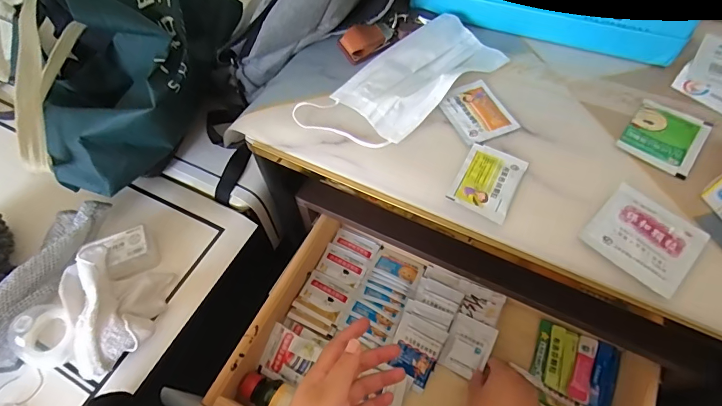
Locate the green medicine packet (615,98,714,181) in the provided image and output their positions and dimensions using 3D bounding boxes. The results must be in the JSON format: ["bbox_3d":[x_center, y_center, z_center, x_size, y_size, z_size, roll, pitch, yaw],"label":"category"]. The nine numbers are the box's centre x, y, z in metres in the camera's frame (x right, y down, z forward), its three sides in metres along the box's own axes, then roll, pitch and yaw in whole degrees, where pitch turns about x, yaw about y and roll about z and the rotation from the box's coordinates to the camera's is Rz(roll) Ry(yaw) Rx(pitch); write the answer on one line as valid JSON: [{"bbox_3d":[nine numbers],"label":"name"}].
[{"bbox_3d":[0.270,-0.060,0.360,0.059,0.004,0.073,34,66,21],"label":"green medicine packet"}]

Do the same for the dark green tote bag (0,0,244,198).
[{"bbox_3d":[-0.275,-0.160,0.487,0.181,0.215,0.292,4,59,5],"label":"dark green tote bag"}]

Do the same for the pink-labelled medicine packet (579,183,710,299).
[{"bbox_3d":[0.216,0.025,0.307,0.069,0.004,0.070,40,68,23],"label":"pink-labelled medicine packet"}]

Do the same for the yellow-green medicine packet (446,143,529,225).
[{"bbox_3d":[0.107,-0.020,0.341,0.048,0.004,0.067,25,63,17],"label":"yellow-green medicine packet"}]

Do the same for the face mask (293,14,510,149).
[{"bbox_3d":[0.046,-0.120,0.397,0.202,0.022,0.084,-39,65,-19],"label":"face mask"}]

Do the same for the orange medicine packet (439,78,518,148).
[{"bbox_3d":[0.109,-0.088,0.385,0.054,0.004,0.067,-21,60,-10],"label":"orange medicine packet"}]

